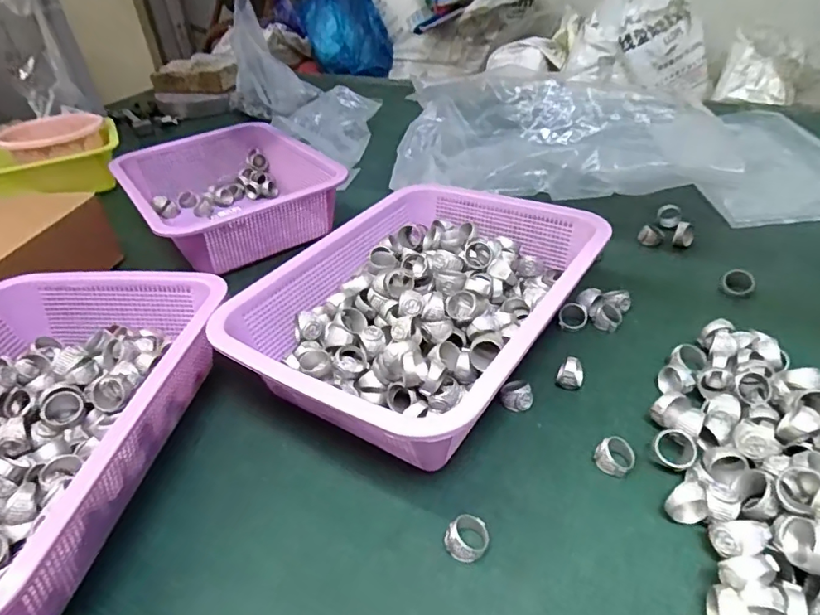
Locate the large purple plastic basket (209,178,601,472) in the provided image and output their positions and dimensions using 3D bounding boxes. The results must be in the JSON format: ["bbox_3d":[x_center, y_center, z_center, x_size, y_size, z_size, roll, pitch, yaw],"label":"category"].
[{"bbox_3d":[0.019,-0.007,0.465,0.223,0.075,0.300,20,43,30],"label":"large purple plastic basket"}]

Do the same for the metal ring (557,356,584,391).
[{"bbox_3d":[0.127,0.052,0.426,0.019,0.026,0.015,9,42,15],"label":"metal ring"}]

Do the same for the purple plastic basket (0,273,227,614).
[{"bbox_3d":[-0.265,0.086,0.369,0.216,0.080,0.301,0,35,8],"label":"purple plastic basket"}]

